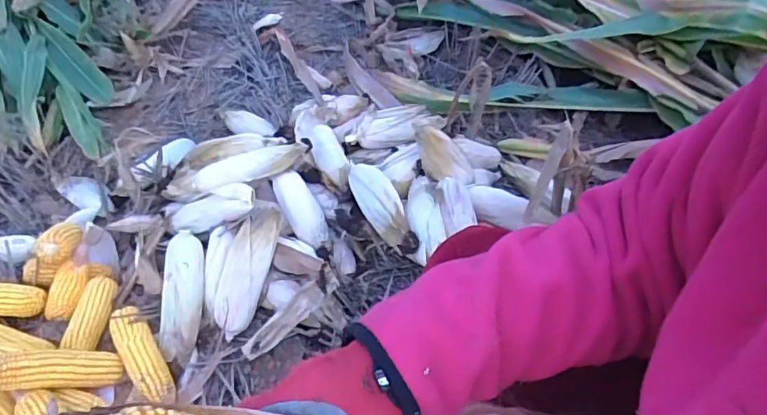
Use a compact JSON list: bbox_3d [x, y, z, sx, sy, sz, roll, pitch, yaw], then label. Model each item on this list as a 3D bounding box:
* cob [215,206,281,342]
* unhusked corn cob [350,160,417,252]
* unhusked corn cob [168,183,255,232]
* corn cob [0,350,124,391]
[{"bbox_3d":[-0.242,0.107,0.898,0.074,0.050,0.231,10,74,17],"label":"cob"},{"bbox_3d":[-0.005,-0.002,0.915,0.068,0.068,0.223,-19,46,-11],"label":"unhusked corn cob"},{"bbox_3d":[-0.329,0.004,0.966,0.191,0.059,0.047,-20,41,21],"label":"unhusked corn cob"},{"bbox_3d":[-0.486,0.234,0.746,0.047,0.208,0.046,41,104,37],"label":"corn cob"}]

